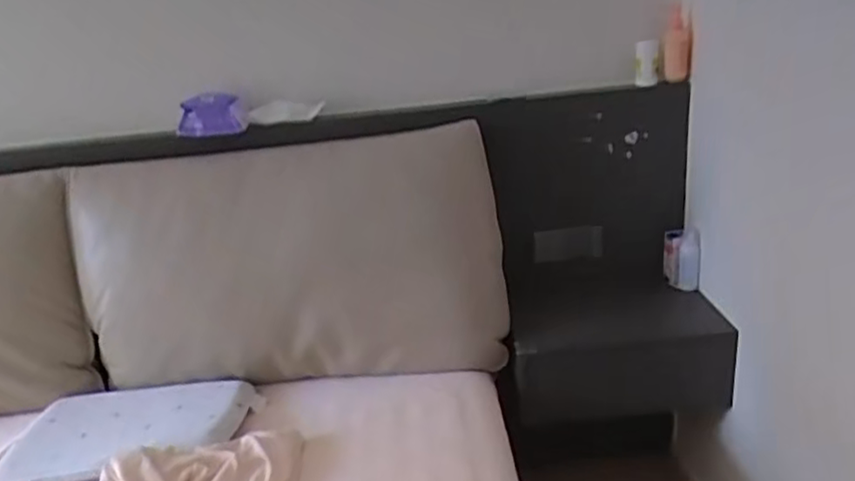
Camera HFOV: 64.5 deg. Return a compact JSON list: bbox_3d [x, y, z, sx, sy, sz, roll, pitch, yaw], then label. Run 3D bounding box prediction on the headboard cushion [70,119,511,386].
[{"bbox_3d":[-0.295,0.052,1.544,0.904,0.536,0.244,-2,22,9],"label":"headboard cushion"}]

